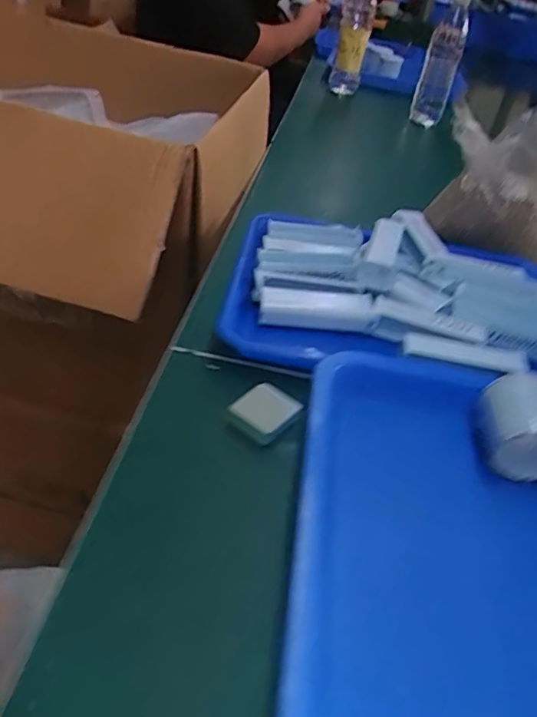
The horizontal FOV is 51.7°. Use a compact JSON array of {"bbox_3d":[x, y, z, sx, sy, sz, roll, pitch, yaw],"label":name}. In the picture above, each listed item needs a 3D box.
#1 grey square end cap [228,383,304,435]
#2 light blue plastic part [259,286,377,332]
[{"bbox_3d":[-0.004,0.038,0.412,0.041,0.011,0.044,33,44,24],"label":"grey square end cap"},{"bbox_3d":[0.044,-0.044,0.505,0.102,0.024,0.030,8,39,-5],"label":"light blue plastic part"}]

